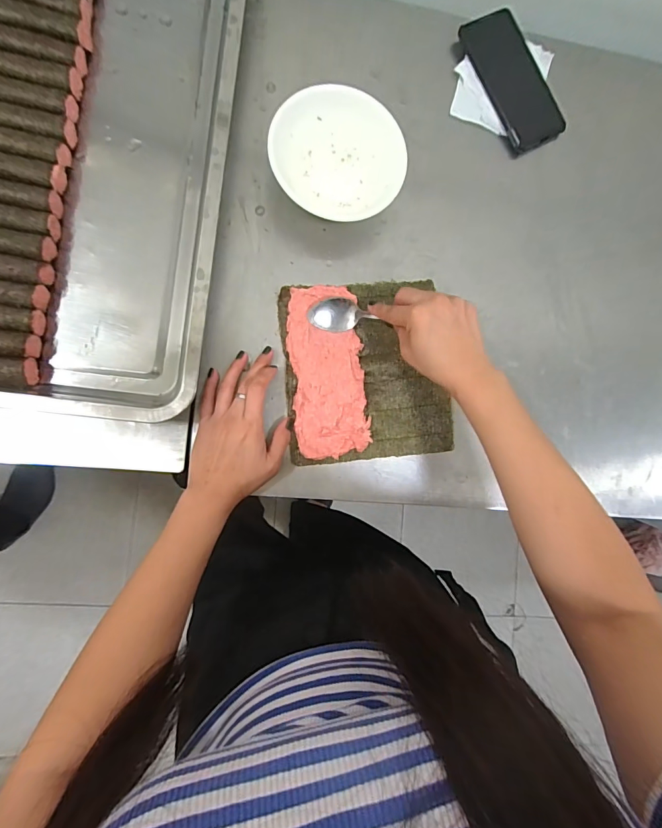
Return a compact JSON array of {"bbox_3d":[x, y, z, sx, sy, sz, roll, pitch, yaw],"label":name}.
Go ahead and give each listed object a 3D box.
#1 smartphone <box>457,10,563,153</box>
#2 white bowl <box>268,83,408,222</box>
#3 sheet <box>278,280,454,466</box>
[{"bbox_3d":[0.232,-0.416,0.509,0.080,0.015,0.164,-31,91,-9],"label":"smartphone"},{"bbox_3d":[0.007,-0.287,0.456,0.142,0.039,0.132,0,87,-8],"label":"white bowl"},{"bbox_3d":[0.041,-0.049,0.459,0.182,0.014,0.197,-5,87,-9],"label":"sheet"}]

